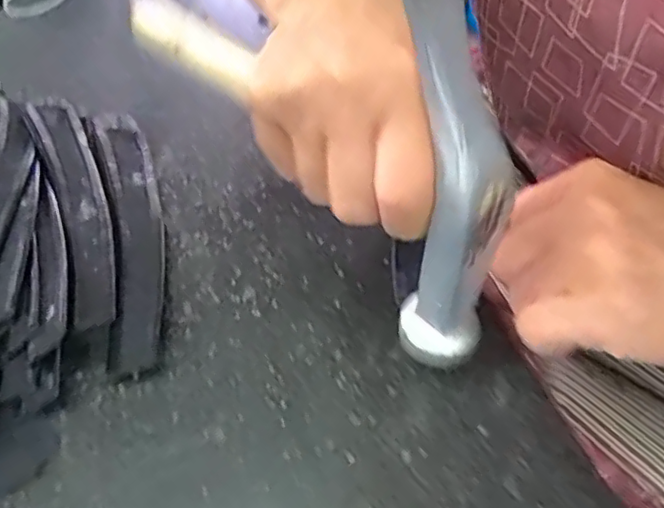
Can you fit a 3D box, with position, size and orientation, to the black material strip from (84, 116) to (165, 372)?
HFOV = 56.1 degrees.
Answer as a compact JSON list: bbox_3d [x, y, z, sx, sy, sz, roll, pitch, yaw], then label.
[{"bbox_3d":[-0.098,-0.016,0.302,0.027,0.005,0.164,-9,51,-16],"label":"black material strip"}]

